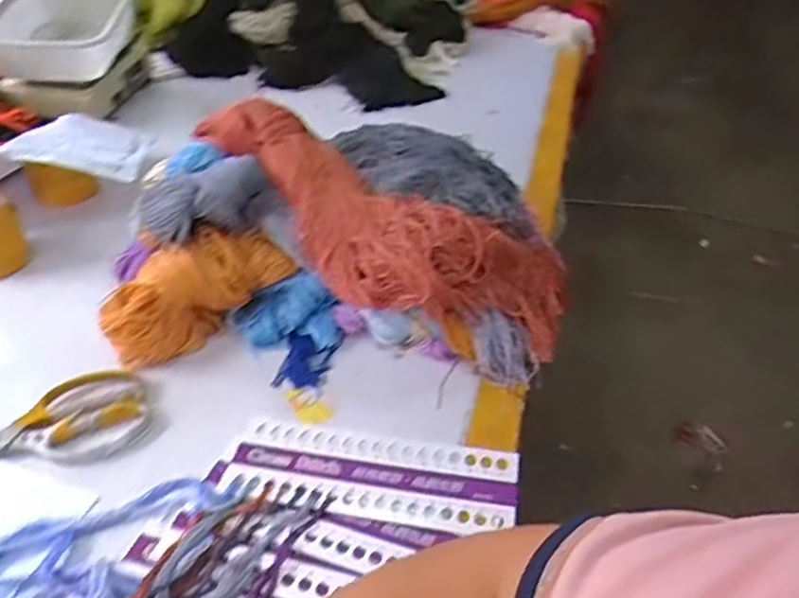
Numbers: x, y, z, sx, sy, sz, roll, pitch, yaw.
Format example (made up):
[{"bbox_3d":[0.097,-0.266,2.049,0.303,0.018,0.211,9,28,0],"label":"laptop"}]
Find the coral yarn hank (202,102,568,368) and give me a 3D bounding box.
[{"bbox_3d":[-0.027,-0.082,0.680,0.436,0.080,0.165,30,44,4],"label":"coral yarn hank"}]

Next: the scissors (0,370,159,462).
[{"bbox_3d":[-0.330,0.112,0.588,0.215,0.007,0.096,-12,42,-15],"label":"scissors"}]

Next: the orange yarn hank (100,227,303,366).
[{"bbox_3d":[-0.206,-0.008,0.679,0.188,0.089,0.068,-22,44,-24],"label":"orange yarn hank"}]

